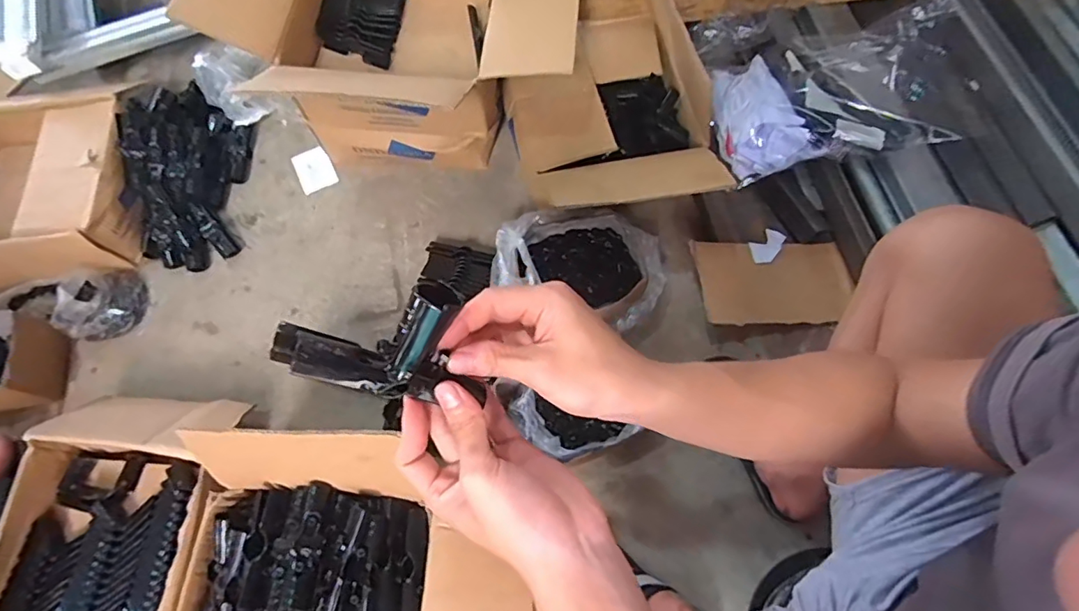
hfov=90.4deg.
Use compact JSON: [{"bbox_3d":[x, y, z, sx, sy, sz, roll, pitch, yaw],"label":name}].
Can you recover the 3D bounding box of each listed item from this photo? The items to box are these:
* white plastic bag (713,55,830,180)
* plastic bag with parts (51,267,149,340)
[{"bbox_3d":[0.359,-0.316,0.909,0.112,0.096,0.227,-32,70,-10],"label":"white plastic bag"},{"bbox_3d":[-0.758,-0.009,0.927,0.115,0.069,0.123,-7,68,-1],"label":"plastic bag with parts"}]

